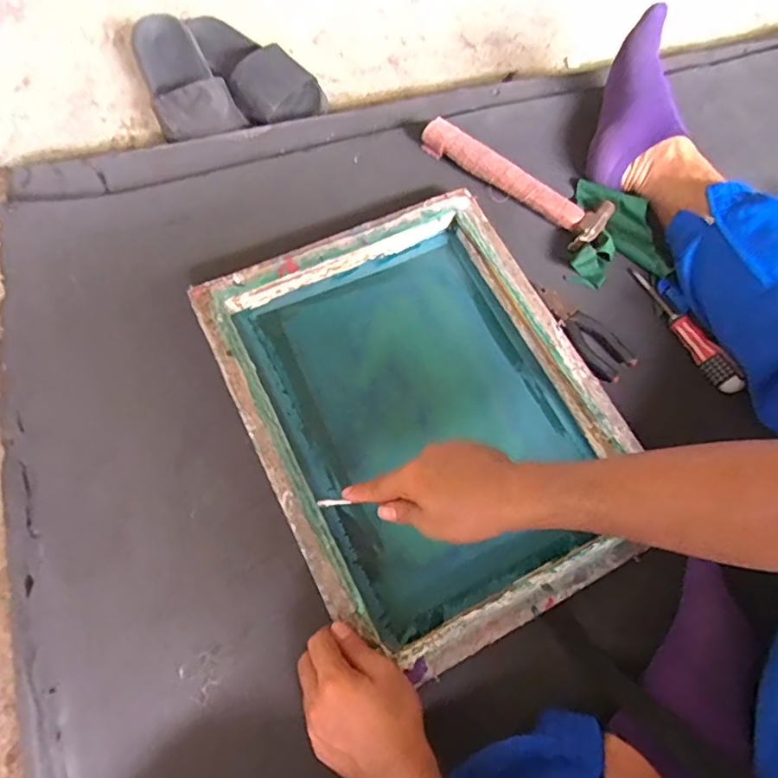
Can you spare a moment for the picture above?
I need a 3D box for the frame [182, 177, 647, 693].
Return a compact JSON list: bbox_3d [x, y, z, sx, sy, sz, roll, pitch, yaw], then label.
[{"bbox_3d":[0.038,0.019,0.612,0.353,0.046,0.454,-24,73,-11],"label":"frame"}]

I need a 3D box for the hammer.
[{"bbox_3d":[0.170,-0.284,0.748,0.266,0.036,0.080,38,73,11],"label":"hammer"}]

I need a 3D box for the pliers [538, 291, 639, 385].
[{"bbox_3d":[0.233,-0.068,0.674,0.052,0.018,0.133,-42,80,-5],"label":"pliers"}]

